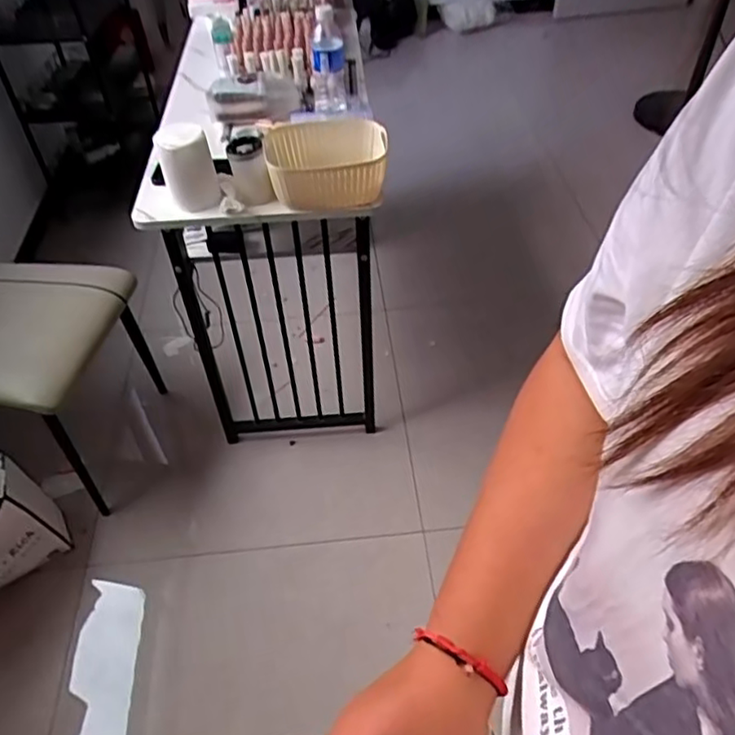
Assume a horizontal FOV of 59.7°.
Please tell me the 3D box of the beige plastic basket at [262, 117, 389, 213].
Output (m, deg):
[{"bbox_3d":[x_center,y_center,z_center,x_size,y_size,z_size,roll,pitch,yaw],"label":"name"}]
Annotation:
[{"bbox_3d":[-0.072,-0.358,1.131,0.207,0.100,0.181,-8,47,-5],"label":"beige plastic basket"}]

